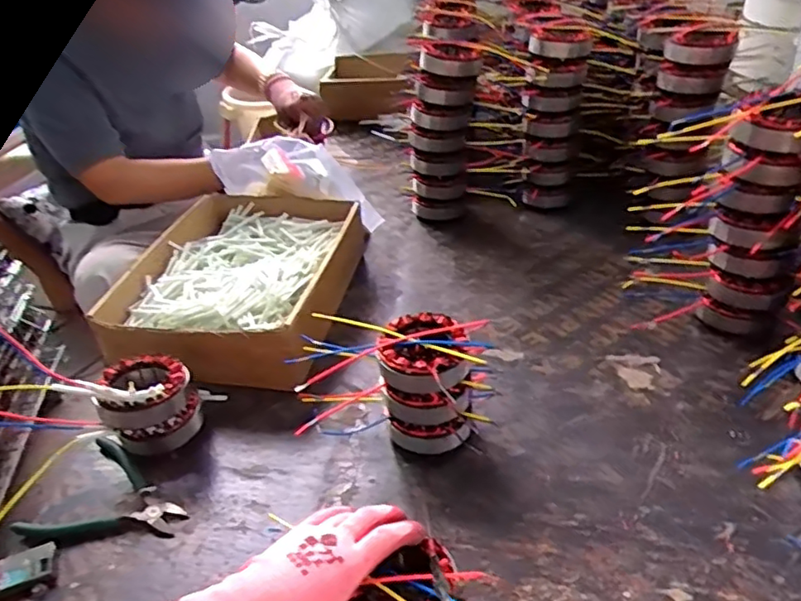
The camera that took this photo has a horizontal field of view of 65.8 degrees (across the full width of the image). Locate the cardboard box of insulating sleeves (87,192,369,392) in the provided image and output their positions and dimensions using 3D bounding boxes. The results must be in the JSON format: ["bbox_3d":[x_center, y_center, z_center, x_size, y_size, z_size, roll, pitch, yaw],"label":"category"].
[{"bbox_3d":[-0.213,-0.020,0.838,0.284,0.099,0.348,1,36,9],"label":"cardboard box of insulating sleeves"}]

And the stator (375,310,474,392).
[{"bbox_3d":[0.021,0.055,0.591,0.085,0.047,0.089,-4,36,3],"label":"stator"}]

